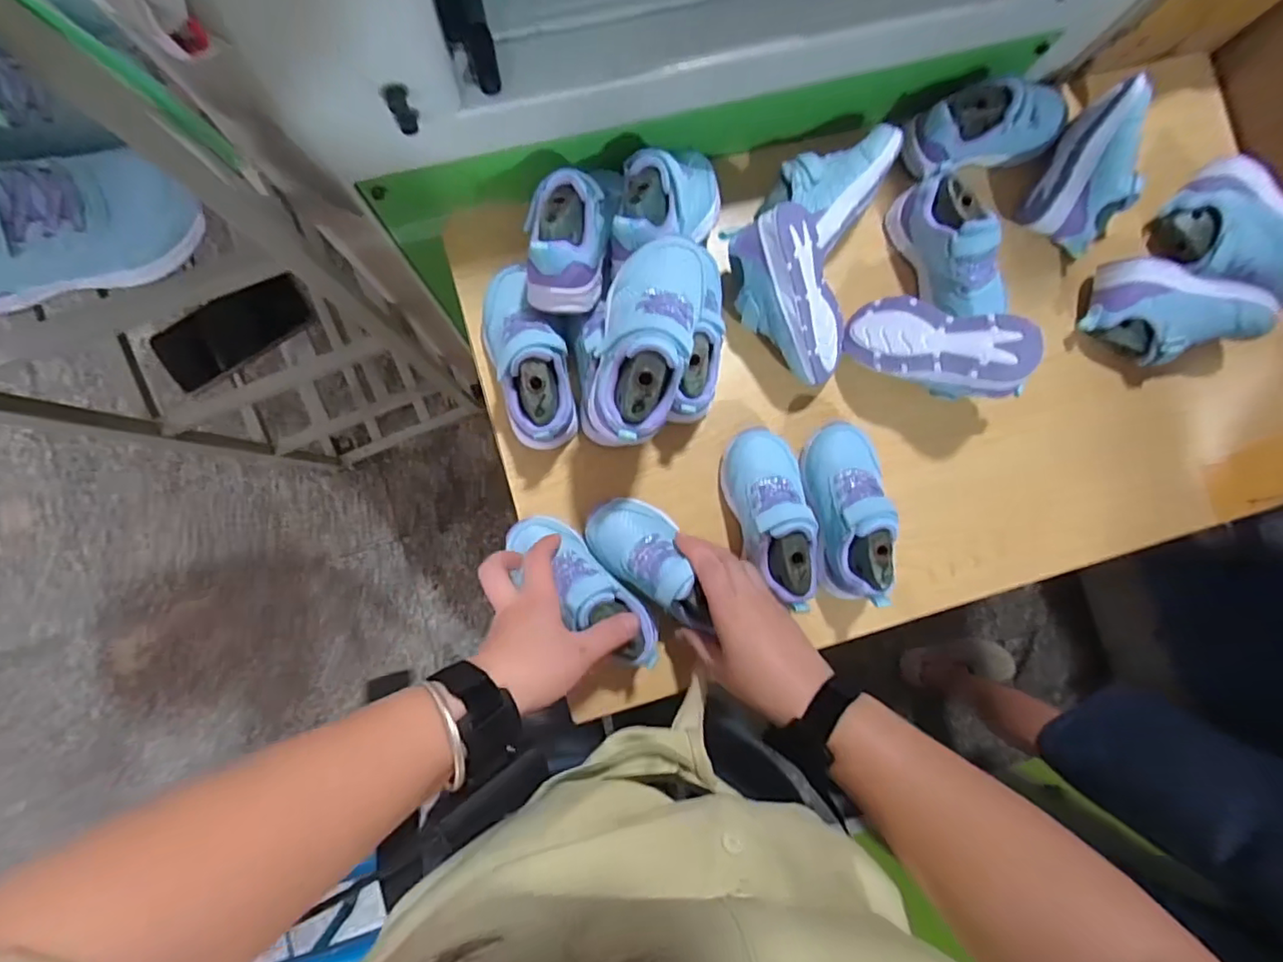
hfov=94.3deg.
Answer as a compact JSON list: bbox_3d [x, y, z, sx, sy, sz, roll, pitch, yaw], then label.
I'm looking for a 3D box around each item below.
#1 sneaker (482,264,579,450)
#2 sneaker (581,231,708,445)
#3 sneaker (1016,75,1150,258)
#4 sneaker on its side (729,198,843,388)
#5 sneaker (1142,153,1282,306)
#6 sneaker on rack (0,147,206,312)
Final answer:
[{"bbox_3d":[-0.094,-0.106,0.494,0.067,0.067,0.155,-18,90,-6],"label":"sneaker"},{"bbox_3d":[0.004,-0.103,0.426,0.067,0.061,0.156,14,87,-5],"label":"sneaker"},{"bbox_3d":[0.422,-0.283,0.546,0.080,0.064,0.137,35,85,-3],"label":"sneaker"},{"bbox_3d":[0.127,-0.158,0.526,0.073,0.069,0.153,-35,116,-35],"label":"sneaker on its side"},{"bbox_3d":[0.567,-0.220,0.563,0.150,0.070,0.074,44,85,-2],"label":"sneaker"},{"bbox_3d":[-0.388,-0.165,0.378,0.174,0.080,0.068,-17,89,-6],"label":"sneaker on rack"}]

